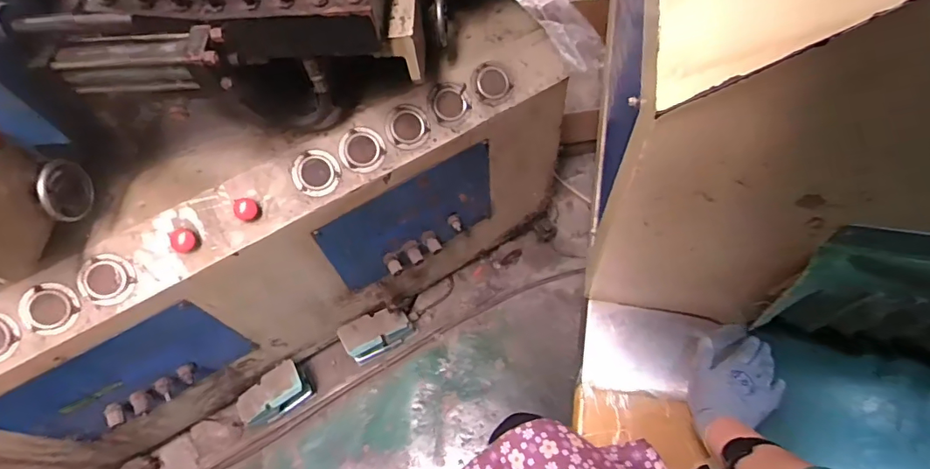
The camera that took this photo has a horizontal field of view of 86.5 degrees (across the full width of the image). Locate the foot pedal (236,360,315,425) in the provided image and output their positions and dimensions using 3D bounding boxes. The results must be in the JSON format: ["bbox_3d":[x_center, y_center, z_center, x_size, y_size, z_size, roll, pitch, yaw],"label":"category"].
[{"bbox_3d":[-0.518,0.435,1.332,0.187,0.115,0.090,-30,64,-12],"label":"foot pedal"}]

